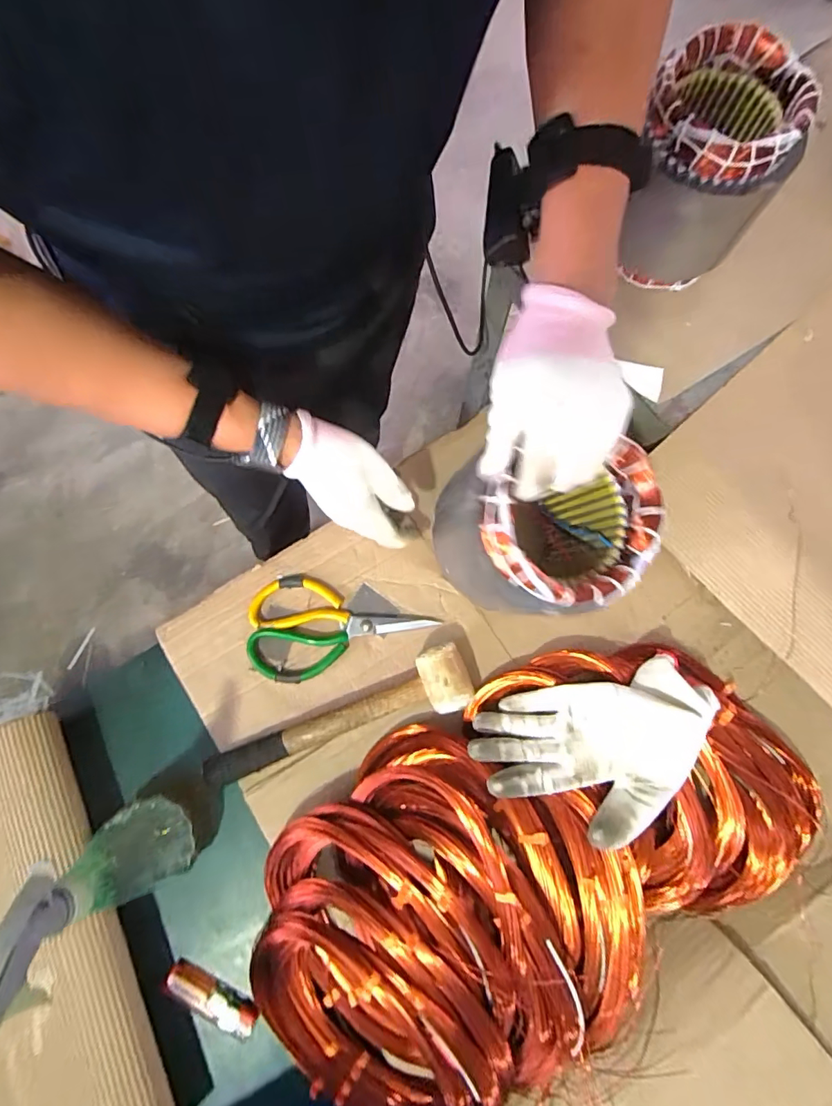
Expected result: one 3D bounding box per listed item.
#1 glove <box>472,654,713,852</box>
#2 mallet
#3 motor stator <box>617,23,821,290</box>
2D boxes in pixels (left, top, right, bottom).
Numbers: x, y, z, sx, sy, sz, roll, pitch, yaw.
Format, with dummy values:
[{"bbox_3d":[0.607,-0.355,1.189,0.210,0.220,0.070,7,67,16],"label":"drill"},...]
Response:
[{"bbox_3d":[0.156,0.168,0.410,0.197,0.026,0.123,-16,63,3],"label":"glove"},{"bbox_3d":[-0.072,0.156,0.451,0.250,0.044,0.056,-20,77,-7],"label":"mallet"},{"bbox_3d":[0.274,-0.372,0.475,0.131,0.149,0.134,14,76,2],"label":"motor stator"}]

